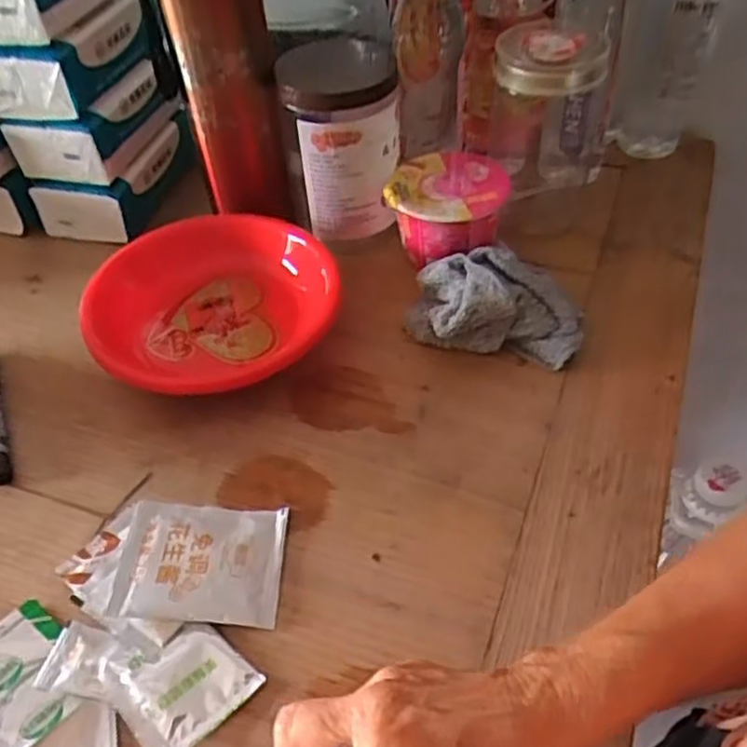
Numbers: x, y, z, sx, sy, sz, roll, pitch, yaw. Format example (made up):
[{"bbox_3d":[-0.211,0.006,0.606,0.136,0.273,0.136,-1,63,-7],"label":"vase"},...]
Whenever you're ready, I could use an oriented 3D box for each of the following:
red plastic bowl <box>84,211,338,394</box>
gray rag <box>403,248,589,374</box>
[{"bbox_3d":[-0.116,-0.050,0.561,0.191,0.063,0.161,-31,53,-22],"label":"red plastic bowl"},{"bbox_3d":[0.093,-0.057,0.558,0.131,0.051,0.093,7,49,10],"label":"gray rag"}]

